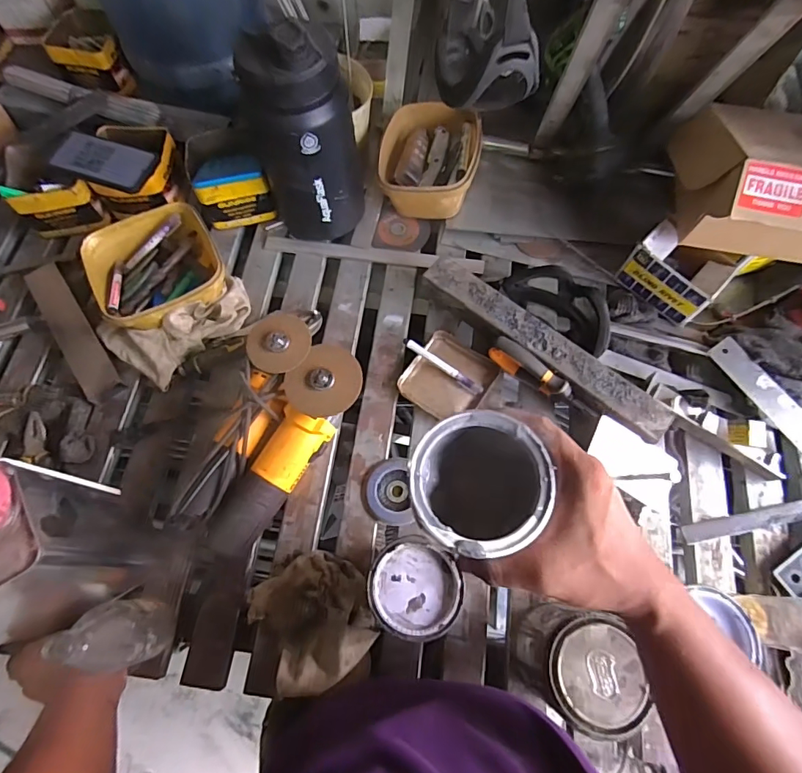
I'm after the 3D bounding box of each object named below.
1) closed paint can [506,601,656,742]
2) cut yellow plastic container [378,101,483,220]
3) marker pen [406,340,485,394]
[{"bbox_3d":[0.184,0.290,0.501,0.094,0.135,0.100,13,69,5],"label":"closed paint can"},{"bbox_3d":[0.046,-0.373,0.779,0.159,0.067,0.184,11,69,4],"label":"cut yellow plastic container"},{"bbox_3d":[0.061,-0.030,0.685,0.132,0.017,0.014,34,72,12],"label":"marker pen"}]

